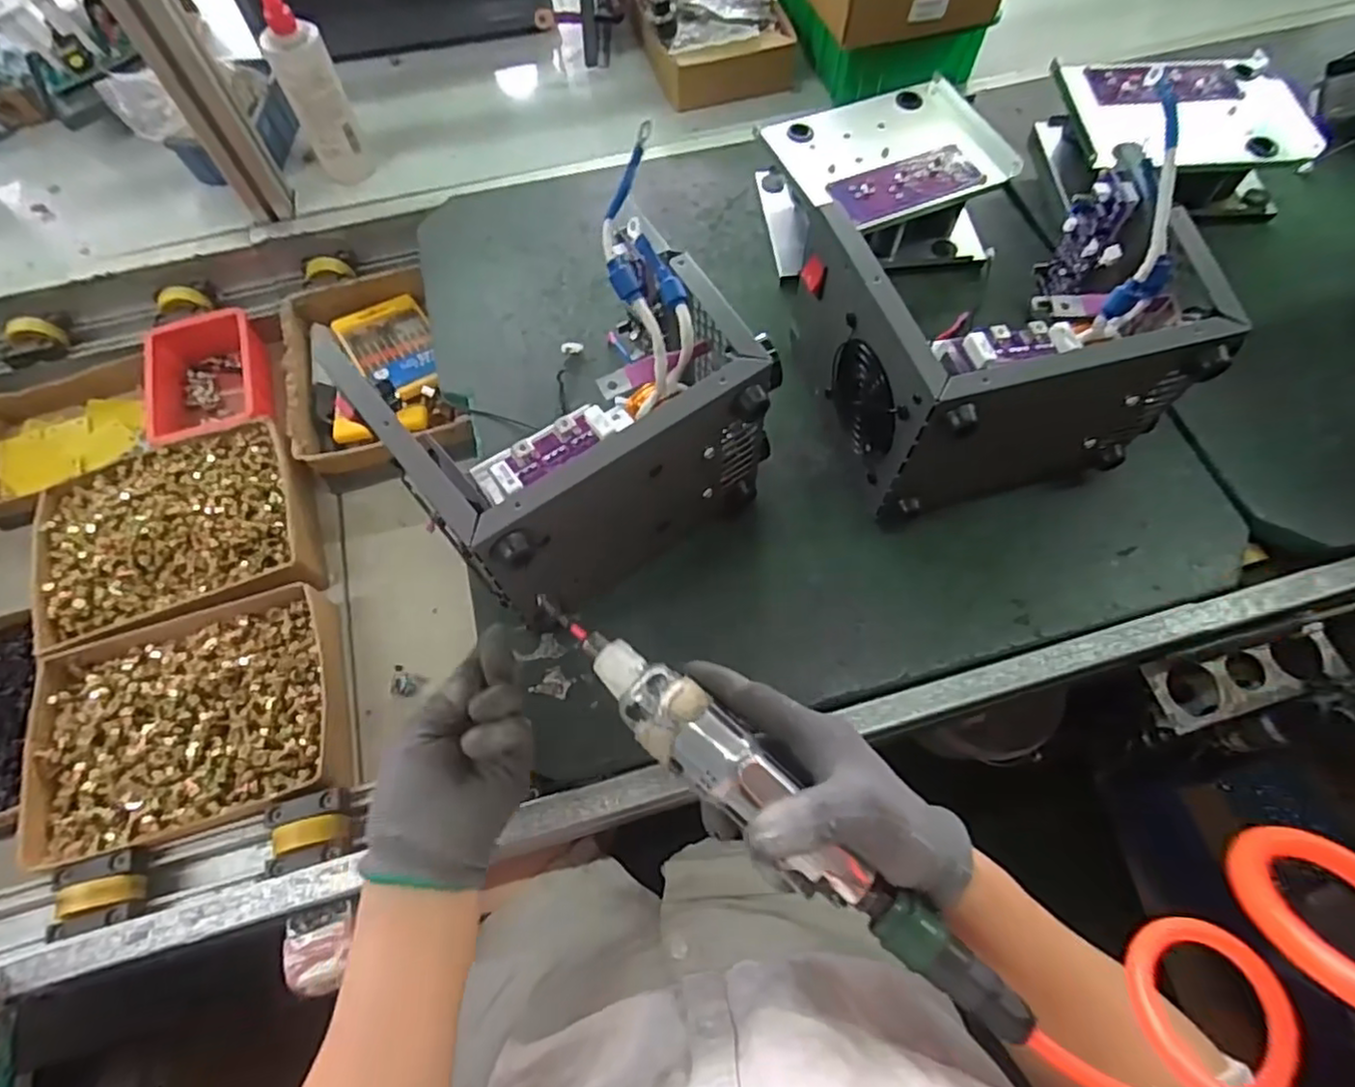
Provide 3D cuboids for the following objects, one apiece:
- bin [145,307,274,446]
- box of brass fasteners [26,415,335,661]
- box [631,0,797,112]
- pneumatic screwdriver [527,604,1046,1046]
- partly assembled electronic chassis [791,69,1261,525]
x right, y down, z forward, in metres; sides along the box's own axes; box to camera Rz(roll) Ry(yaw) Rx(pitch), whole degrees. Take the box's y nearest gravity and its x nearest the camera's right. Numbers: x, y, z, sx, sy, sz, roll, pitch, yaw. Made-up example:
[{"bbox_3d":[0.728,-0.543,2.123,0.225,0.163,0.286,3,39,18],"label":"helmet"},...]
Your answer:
[{"bbox_3d":[-0.457,-0.157,0.662,0.108,0.051,0.153,-15,66,-6],"label":"bin"},{"bbox_3d":[-0.436,-0.010,0.589,0.214,0.043,0.170,-17,66,-7],"label":"box of brass fasteners"},{"bbox_3d":[0.038,-0.605,0.765,0.153,0.076,0.208,-12,65,-5],"label":"box"},{"bbox_3d":[0.039,0.122,0.326,0.289,0.032,0.037,40,71,14],"label":"pneumatic screwdriver"},{"bbox_3d":[0.231,-0.145,0.494,0.230,0.156,0.188,-12,65,-5],"label":"partly assembled electronic chassis"}]

